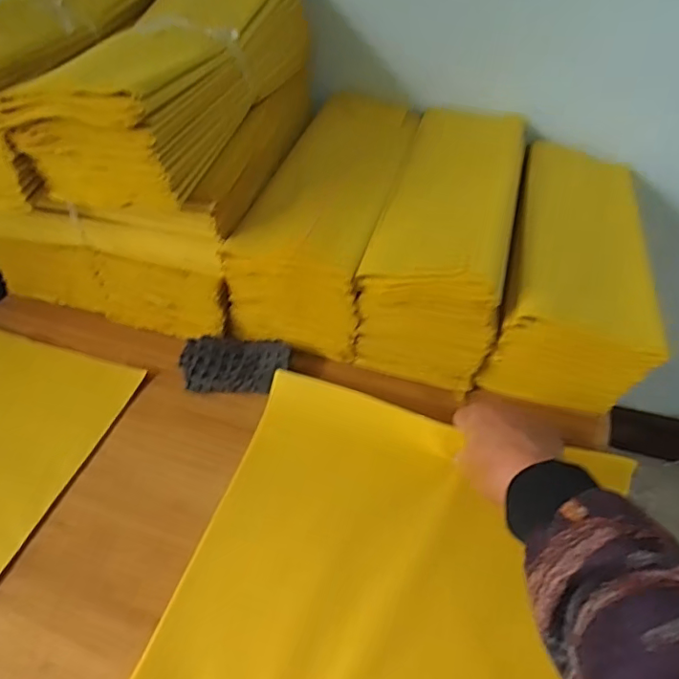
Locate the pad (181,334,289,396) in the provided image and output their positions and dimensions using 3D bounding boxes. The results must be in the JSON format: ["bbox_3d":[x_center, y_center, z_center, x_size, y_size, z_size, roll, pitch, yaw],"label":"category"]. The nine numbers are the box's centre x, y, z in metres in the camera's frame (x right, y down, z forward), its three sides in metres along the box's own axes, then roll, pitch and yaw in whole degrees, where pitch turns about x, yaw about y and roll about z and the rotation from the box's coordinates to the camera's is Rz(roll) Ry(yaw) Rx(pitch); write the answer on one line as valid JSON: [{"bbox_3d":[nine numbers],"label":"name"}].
[{"bbox_3d":[-0.105,0.025,0.535,0.104,0.013,0.058,3,65,-3],"label":"pad"}]

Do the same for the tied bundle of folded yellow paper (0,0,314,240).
[{"bbox_3d":[-0.144,-0.255,0.537,0.165,0.131,0.319,12,48,12],"label":"tied bundle of folded yellow paper"}]

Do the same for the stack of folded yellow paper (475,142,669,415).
[{"bbox_3d":[0.252,-0.088,0.573,0.130,0.106,0.323,14,49,13],"label":"stack of folded yellow paper"}]

